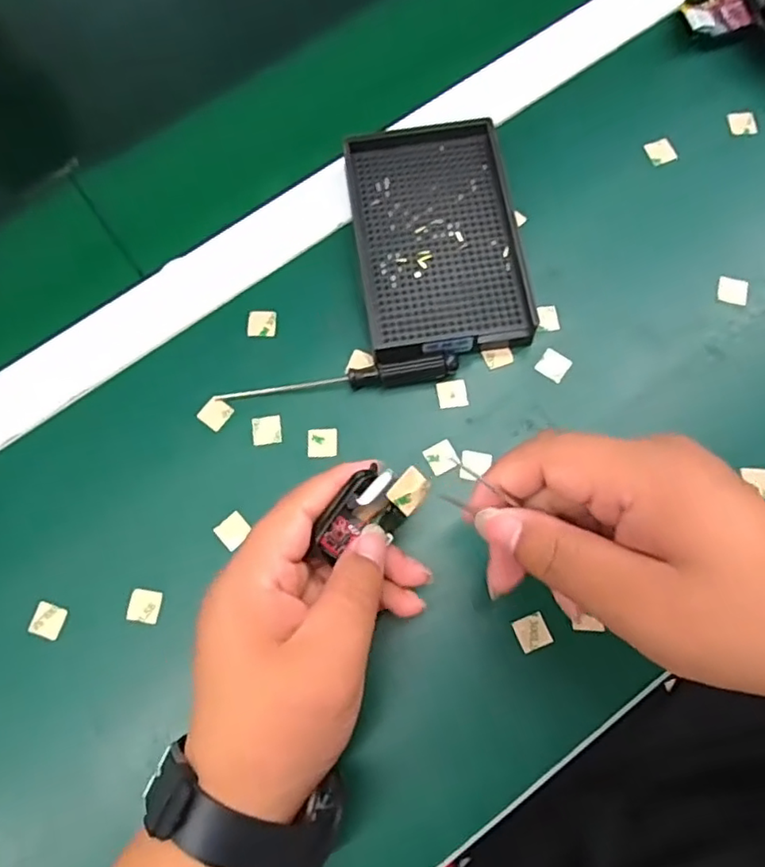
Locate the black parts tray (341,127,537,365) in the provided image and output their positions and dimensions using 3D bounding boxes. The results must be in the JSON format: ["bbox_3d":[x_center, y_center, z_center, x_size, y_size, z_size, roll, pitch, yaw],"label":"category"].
[{"bbox_3d":[0.030,-0.111,0.350,0.089,0.026,0.140,-7,72,0],"label":"black parts tray"}]

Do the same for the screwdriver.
[{"bbox_3d":[-0.025,-0.030,0.333,0.131,0.014,0.011,-5,72,1],"label":"screwdriver"}]

